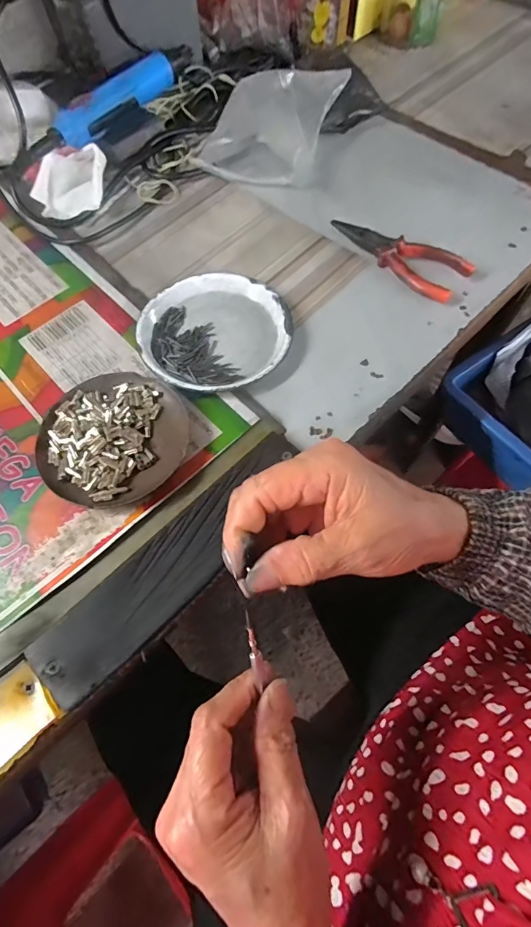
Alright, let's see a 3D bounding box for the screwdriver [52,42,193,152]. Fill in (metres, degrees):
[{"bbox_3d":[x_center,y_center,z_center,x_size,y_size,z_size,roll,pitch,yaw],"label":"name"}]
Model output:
[{"bbox_3d":[-0.152,-0.427,0.493,0.033,0.030,0.219,30,68,14],"label":"screwdriver"}]

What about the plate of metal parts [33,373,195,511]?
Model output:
[{"bbox_3d":[-0.118,-0.022,0.336,0.111,0.025,0.108,0,64,1],"label":"plate of metal parts"}]

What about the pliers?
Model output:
[{"bbox_3d":[0.127,-0.205,0.422,0.141,0.018,0.050,38,71,17],"label":"pliers"}]

